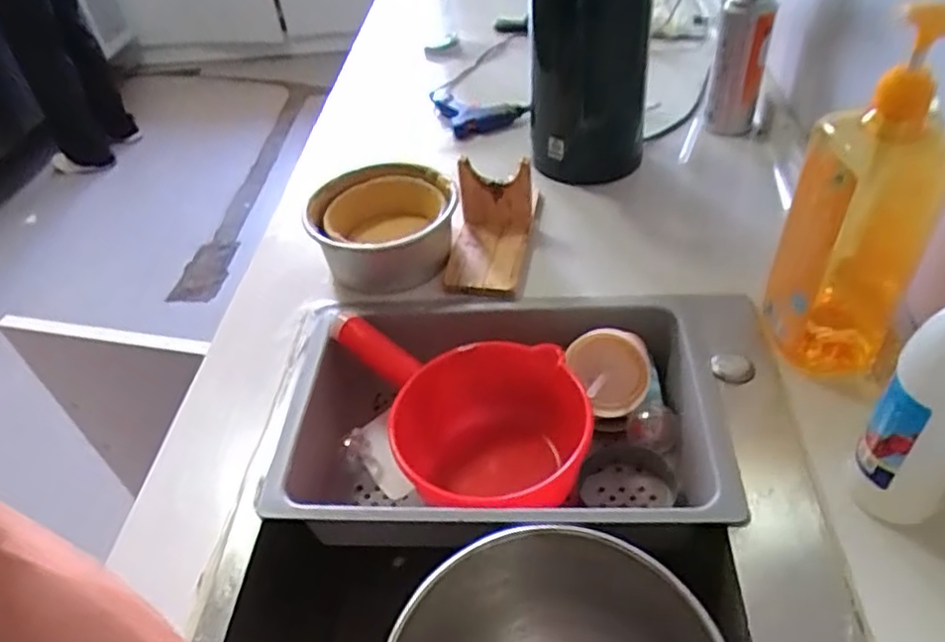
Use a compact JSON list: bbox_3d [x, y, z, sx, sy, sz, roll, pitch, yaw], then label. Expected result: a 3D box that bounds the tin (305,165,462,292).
[{"bbox_3d":[-0.096,-0.109,0.754,0.154,0.074,0.166,-4,43,4],"label":"tin"}]

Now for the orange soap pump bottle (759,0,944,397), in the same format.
[{"bbox_3d":[0.302,-0.079,0.522,0.107,0.281,0.091,15,48,22],"label":"orange soap pump bottle"}]

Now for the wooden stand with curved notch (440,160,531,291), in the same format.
[{"bbox_3d":[0.013,-0.101,0.727,0.083,0.081,0.127,5,45,14],"label":"wooden stand with curved notch"}]

